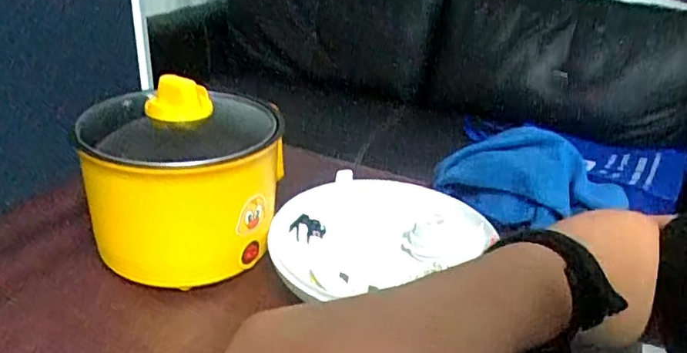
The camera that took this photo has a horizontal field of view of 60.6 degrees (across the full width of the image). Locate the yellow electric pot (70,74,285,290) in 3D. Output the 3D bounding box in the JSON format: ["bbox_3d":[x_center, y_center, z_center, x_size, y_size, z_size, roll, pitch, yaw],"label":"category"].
[{"bbox_3d":[-0.134,-0.001,0.513,0.136,0.149,0.134,3,25,-2],"label":"yellow electric pot"}]

